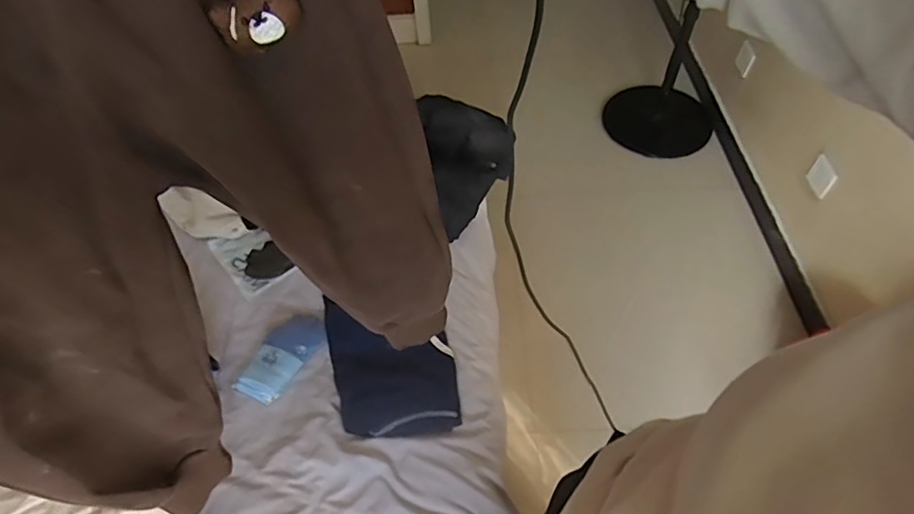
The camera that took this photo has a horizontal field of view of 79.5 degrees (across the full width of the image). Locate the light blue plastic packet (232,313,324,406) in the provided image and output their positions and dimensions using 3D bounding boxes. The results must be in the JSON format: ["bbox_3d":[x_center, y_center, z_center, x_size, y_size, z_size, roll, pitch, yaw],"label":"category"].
[{"bbox_3d":[-0.297,0.166,0.936,0.090,0.018,0.165,20,57,16],"label":"light blue plastic packet"}]

